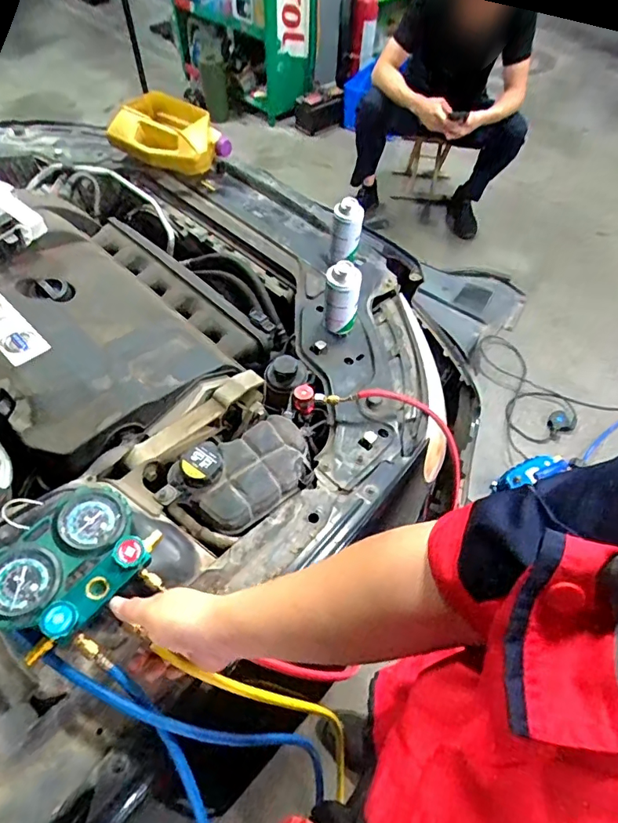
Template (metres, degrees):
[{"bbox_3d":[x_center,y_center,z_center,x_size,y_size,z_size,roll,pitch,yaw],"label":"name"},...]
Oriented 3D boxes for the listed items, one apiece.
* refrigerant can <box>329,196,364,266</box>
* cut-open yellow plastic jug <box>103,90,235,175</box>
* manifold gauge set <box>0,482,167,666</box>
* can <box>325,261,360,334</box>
[{"bbox_3d":[0.082,-0.401,1.053,0.065,0.149,0.070,1,56,-1],"label":"refrigerant can"},{"bbox_3d":[-0.378,-0.733,1.274,0.325,0.114,0.222,28,60,16],"label":"cut-open yellow plastic jug"},{"bbox_3d":[-0.256,0.163,0.511,0.134,0.062,0.163,32,61,19],"label":"manifold gauge set"},{"bbox_3d":[0.062,-0.212,0.902,0.063,0.137,0.055,7,56,4],"label":"can"}]

